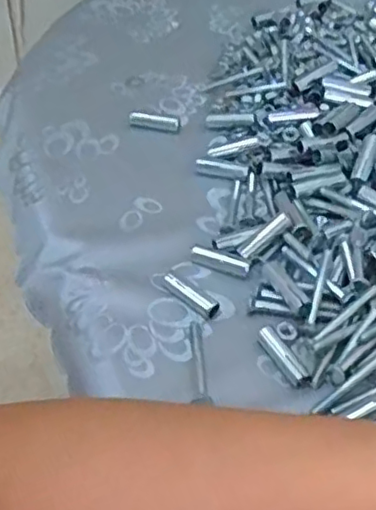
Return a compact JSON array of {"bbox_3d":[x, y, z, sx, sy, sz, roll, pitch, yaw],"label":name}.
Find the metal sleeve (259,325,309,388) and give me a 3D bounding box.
[{"bbox_3d":[0.056,0.057,0.378,0.012,0.010,0.042,-20,53,-20],"label":"metal sleeve"}]

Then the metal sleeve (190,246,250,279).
[{"bbox_3d":[0.020,0.004,0.423,0.039,0.006,0.011,18,50,12],"label":"metal sleeve"}]

